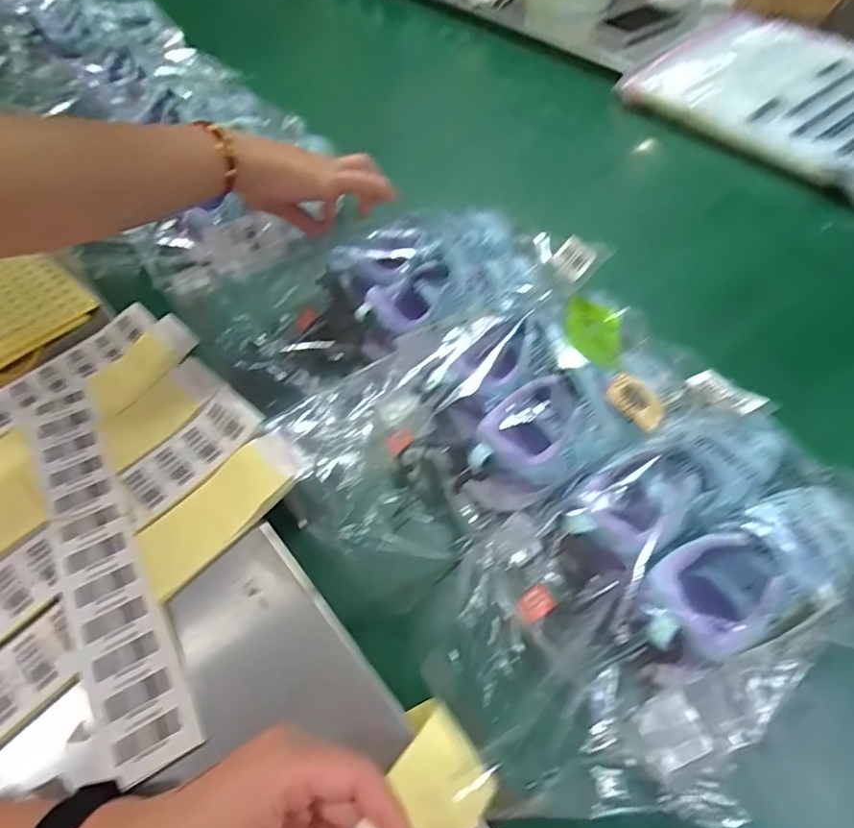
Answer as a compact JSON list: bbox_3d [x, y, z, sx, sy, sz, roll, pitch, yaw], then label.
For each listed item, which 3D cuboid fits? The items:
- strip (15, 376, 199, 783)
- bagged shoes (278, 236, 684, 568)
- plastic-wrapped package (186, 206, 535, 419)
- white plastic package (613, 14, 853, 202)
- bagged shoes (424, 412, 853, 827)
[{"bbox_3d":[-0.235,0.096,0.384,0.050,0.012,0.308,-27,62,-17],"label":"strip"},{"bbox_3d":[0.047,-0.005,0.434,0.316,0.086,0.172,-26,57,-15],"label":"bagged shoes"},{"bbox_3d":[-0.052,-0.117,0.488,0.299,0.046,0.156,-27,57,-15],"label":"plastic-wrapped package"},{"bbox_3d":[0.508,-0.423,0.721,0.304,0.048,0.393,-35,59,-20],"label":"white plastic package"},{"bbox_3d":[0.154,0.109,0.336,0.303,0.088,0.175,-29,57,-16],"label":"bagged shoes"}]

